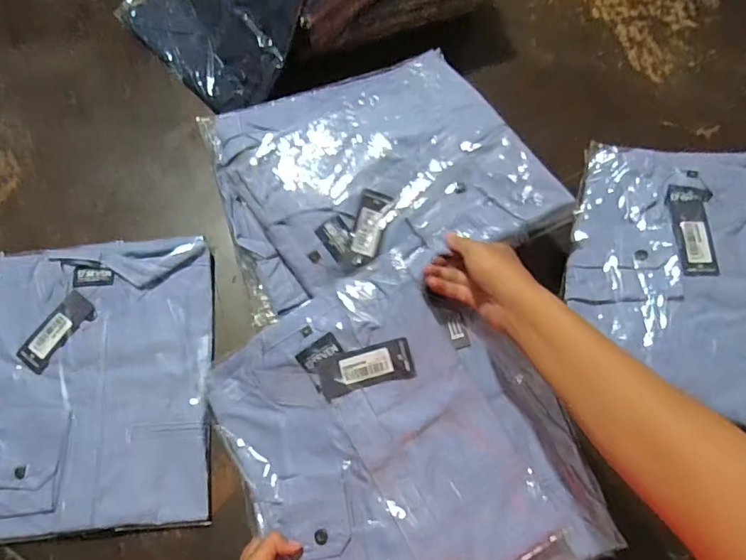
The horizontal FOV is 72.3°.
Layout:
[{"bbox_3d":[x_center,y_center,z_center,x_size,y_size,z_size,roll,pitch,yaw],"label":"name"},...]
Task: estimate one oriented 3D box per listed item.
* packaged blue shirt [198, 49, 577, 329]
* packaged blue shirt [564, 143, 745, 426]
[{"bbox_3d":[-0.001,-0.134,0.613,0.367,0.043,0.269,-18,73,0],"label":"packaged blue shirt"},{"bbox_3d":[0.399,-0.009,0.589,0.324,0.035,0.338,8,70,3],"label":"packaged blue shirt"}]

